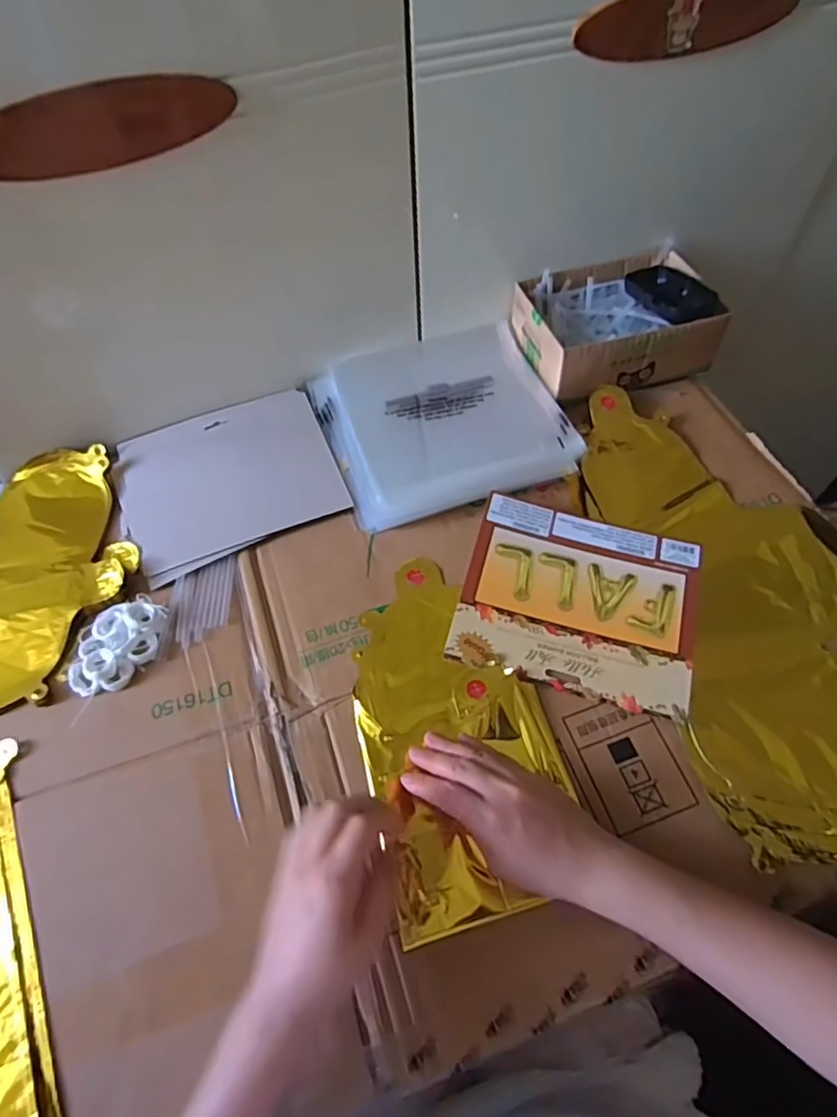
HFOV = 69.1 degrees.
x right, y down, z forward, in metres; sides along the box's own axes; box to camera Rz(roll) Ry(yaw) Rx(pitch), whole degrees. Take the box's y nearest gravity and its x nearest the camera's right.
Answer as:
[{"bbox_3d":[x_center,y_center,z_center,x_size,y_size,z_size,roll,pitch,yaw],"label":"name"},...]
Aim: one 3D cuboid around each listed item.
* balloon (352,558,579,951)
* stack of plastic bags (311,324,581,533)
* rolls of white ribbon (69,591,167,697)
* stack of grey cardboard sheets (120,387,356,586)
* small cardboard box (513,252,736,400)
[{"bbox_3d":[0.025,0.126,0.479,0.141,0.016,0.274,-14,60,-7],"label":"balloon"},{"bbox_3d":[0.022,-0.143,0.619,0.227,0.020,0.211,-19,61,-10],"label":"stack of plastic bags"},{"bbox_3d":[-0.248,0.070,0.500,0.062,0.012,0.082,5,60,4],"label":"rolls of white ribbon"},{"bbox_3d":[-0.187,-0.082,0.600,0.200,0.011,0.178,-23,62,-12],"label":"stack of grey cardboard sheets"},{"bbox_3d":[0.203,-0.246,0.638,0.182,0.079,0.138,-17,60,-8],"label":"small cardboard box"}]

